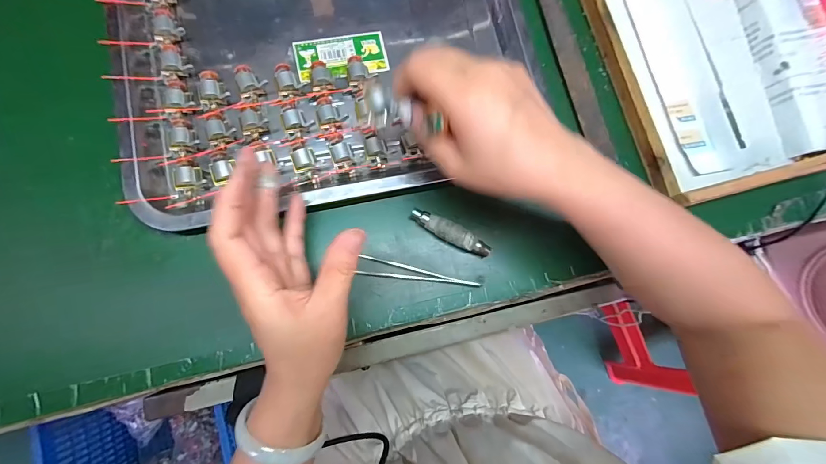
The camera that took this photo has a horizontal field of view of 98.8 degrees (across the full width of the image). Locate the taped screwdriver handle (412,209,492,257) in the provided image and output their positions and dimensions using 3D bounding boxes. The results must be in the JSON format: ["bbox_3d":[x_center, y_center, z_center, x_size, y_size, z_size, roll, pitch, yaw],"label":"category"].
[{"bbox_3d":[0.031,0.001,0.294,0.069,0.014,0.015,26,79,-1],"label":"taped screwdriver handle"}]

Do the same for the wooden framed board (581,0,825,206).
[{"bbox_3d":[0.349,-0.240,0.355,0.360,0.034,0.366,-14,82,-8],"label":"wooden framed board"}]

